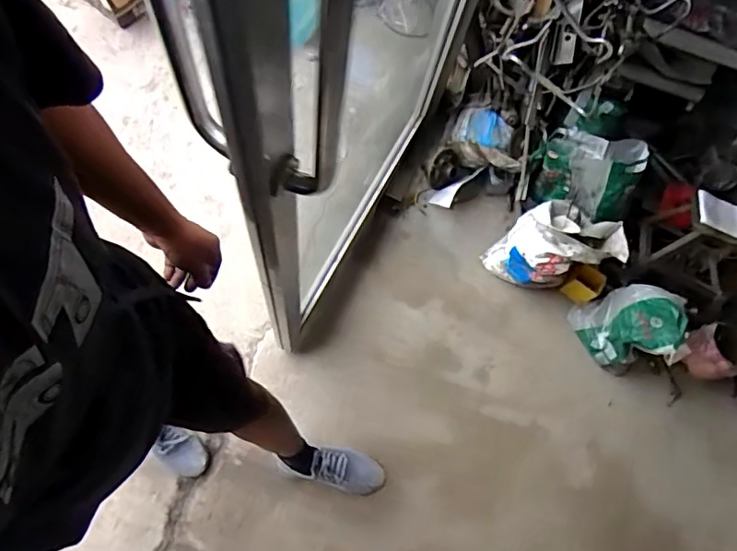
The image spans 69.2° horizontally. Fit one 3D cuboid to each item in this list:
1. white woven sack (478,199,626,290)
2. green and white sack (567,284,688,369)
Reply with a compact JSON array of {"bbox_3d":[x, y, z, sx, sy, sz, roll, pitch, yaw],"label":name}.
[{"bbox_3d":[0.499,-0.071,1.451,0.284,0.292,0.192,-15,74,-12],"label":"white woven sack"},{"bbox_3d":[0.691,0.122,1.416,0.168,0.254,0.202,-27,77,-15],"label":"green and white sack"}]

